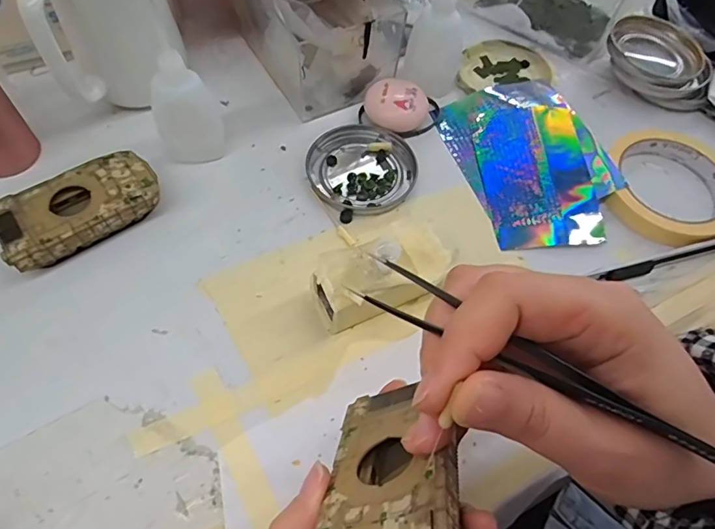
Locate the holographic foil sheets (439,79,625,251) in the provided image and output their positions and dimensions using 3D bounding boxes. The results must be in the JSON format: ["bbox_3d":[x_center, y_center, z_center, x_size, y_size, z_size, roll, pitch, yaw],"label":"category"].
[{"bbox_3d":[0.132,-0.082,0.372,0.106,0.011,0.151,-10,60,-8],"label":"holographic foil sheets"}]

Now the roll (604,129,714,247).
[{"bbox_3d":[0.232,-0.060,0.364,0.093,0.015,0.092,1,59,-1],"label":"roll"}]

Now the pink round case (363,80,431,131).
[{"bbox_3d":[0.031,-0.123,0.387,0.047,0.021,0.040,29,63,14],"label":"pink round case"}]

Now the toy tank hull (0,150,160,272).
[{"bbox_3d":[-0.178,-0.036,0.323,0.096,0.026,0.050,-33,66,-19],"label":"toy tank hull"}]

